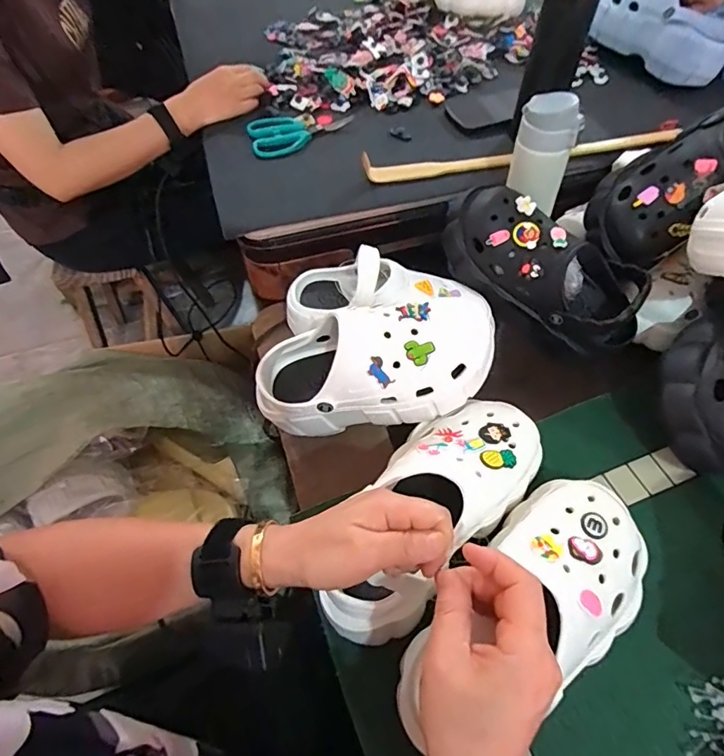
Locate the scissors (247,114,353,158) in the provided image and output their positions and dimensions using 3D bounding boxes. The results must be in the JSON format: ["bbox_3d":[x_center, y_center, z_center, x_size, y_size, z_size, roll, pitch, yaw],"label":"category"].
[{"bbox_3d":[-0.087,-0.357,0.702,0.148,0.013,0.084,-14,60,-11],"label":"scissors"}]

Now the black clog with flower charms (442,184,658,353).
[{"bbox_3d":[0.204,-0.130,0.557,0.234,0.085,0.086,34,62,3],"label":"black clog with flower charms"}]

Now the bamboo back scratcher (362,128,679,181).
[{"bbox_3d":[0.219,-0.303,0.654,0.437,0.023,0.030,-10,57,-6],"label":"bamboo back scratcher"}]

